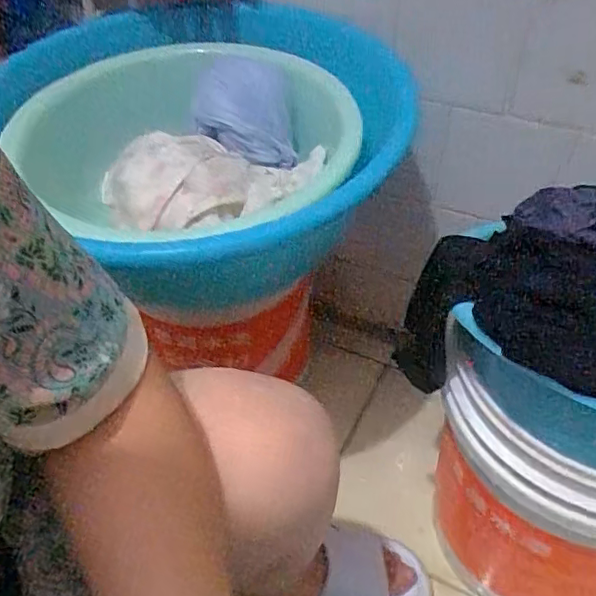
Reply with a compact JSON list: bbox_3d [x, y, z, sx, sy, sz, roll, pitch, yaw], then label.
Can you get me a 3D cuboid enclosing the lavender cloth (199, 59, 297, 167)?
[{"bbox_3d":[-0.067,-0.216,0.690,0.113,0.076,0.122,-7,44,-4],"label":"lavender cloth"}]

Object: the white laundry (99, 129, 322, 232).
[{"bbox_3d":[-0.094,-0.118,0.614,0.229,0.062,0.133,4,44,7],"label":"white laundry"}]

